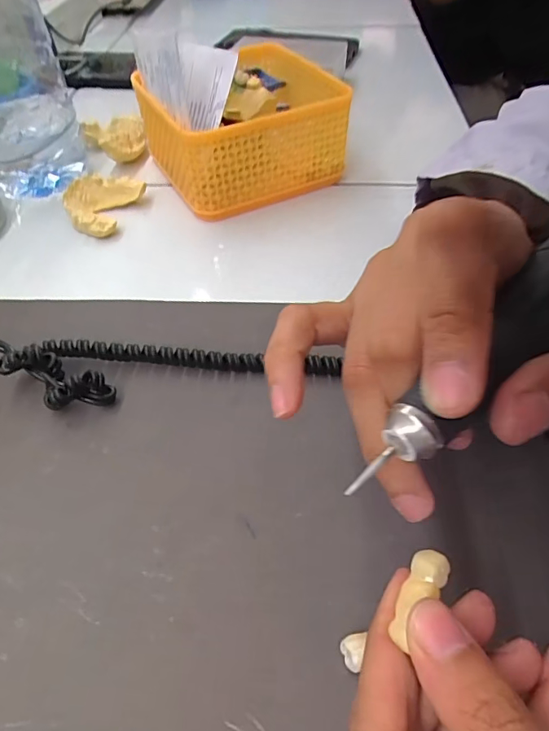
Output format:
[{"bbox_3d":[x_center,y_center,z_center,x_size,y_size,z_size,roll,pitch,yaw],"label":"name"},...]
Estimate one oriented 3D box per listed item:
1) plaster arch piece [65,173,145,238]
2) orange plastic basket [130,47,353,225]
[{"bbox_3d":[-0.128,-0.118,0.340,0.047,0.021,0.052,16,53,14],"label":"plaster arch piece"},{"bbox_3d":[-0.024,-0.192,0.371,0.138,0.064,0.136,-23,53,-16],"label":"orange plastic basket"}]

